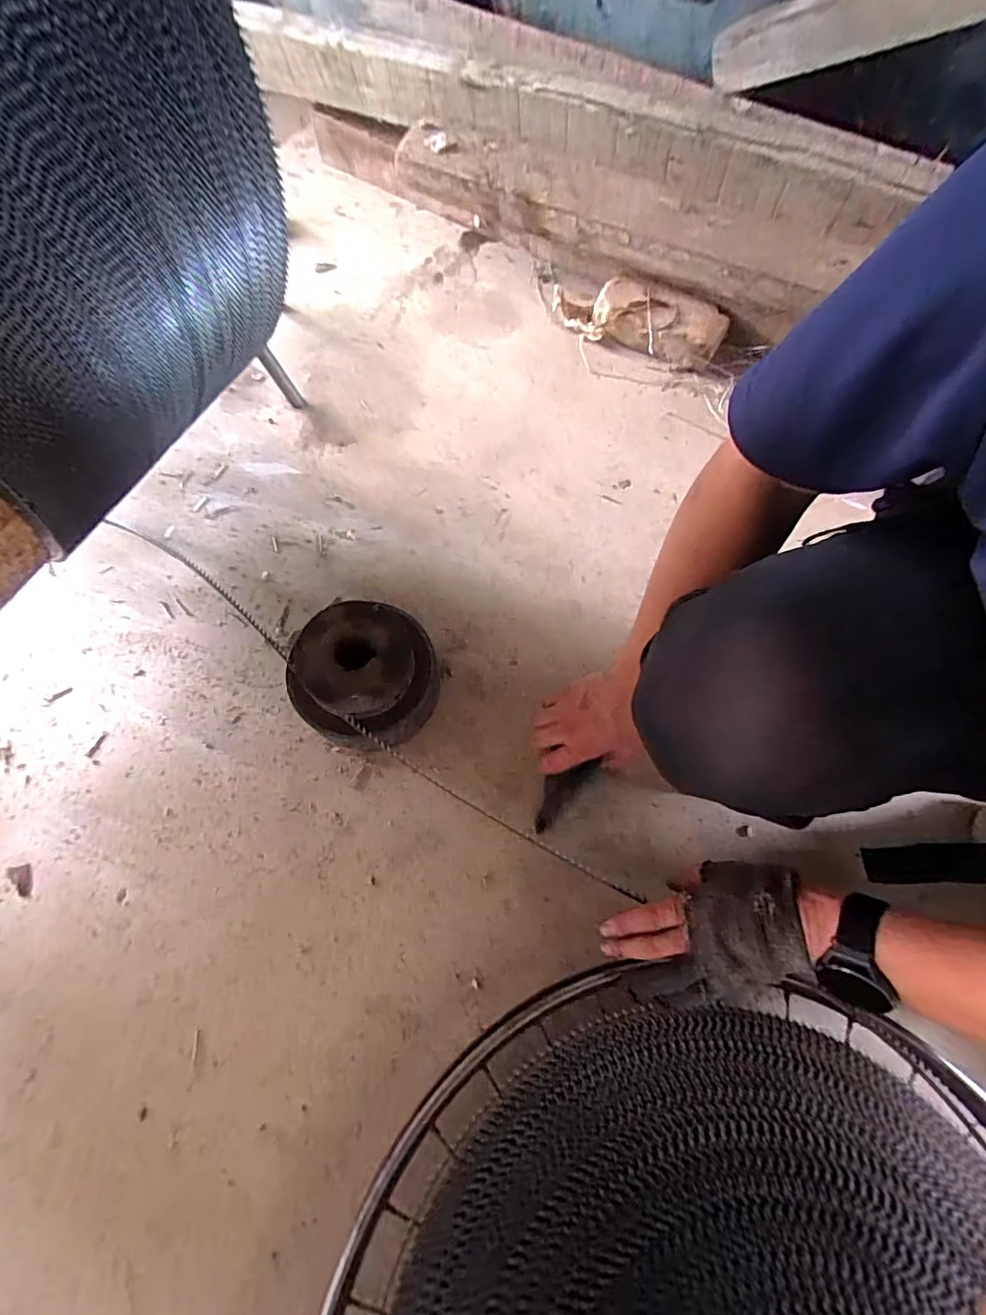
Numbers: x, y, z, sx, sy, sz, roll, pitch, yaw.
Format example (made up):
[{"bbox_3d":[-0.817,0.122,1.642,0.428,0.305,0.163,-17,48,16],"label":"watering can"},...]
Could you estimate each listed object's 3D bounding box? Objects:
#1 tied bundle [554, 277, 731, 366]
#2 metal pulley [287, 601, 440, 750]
[{"bbox_3d":[0.233,-0.551,0.879,0.279,0.061,0.115,24,69,7],"label":"tied bundle"},{"bbox_3d":[-0.140,0.024,0.595,0.147,0.115,0.136,1,68,-2],"label":"metal pulley"}]

